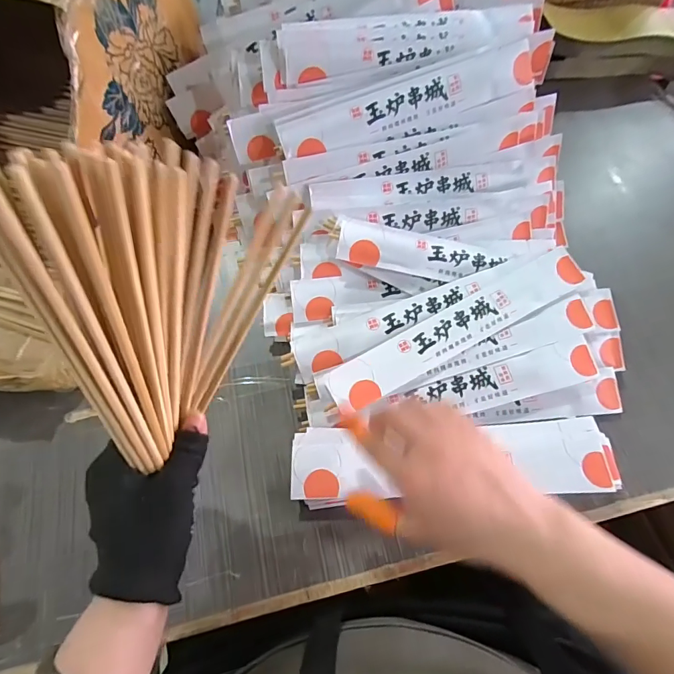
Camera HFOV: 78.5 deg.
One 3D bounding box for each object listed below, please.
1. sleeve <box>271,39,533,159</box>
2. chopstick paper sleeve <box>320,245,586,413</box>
[{"bbox_3d":[0.078,-0.244,0.433,0.278,0.043,0.007,-20,22,-3],"label":"sleeve"},{"bbox_3d":[0.120,-0.009,0.405,0.273,0.005,0.044,-29,74,-7],"label":"chopstick paper sleeve"}]

